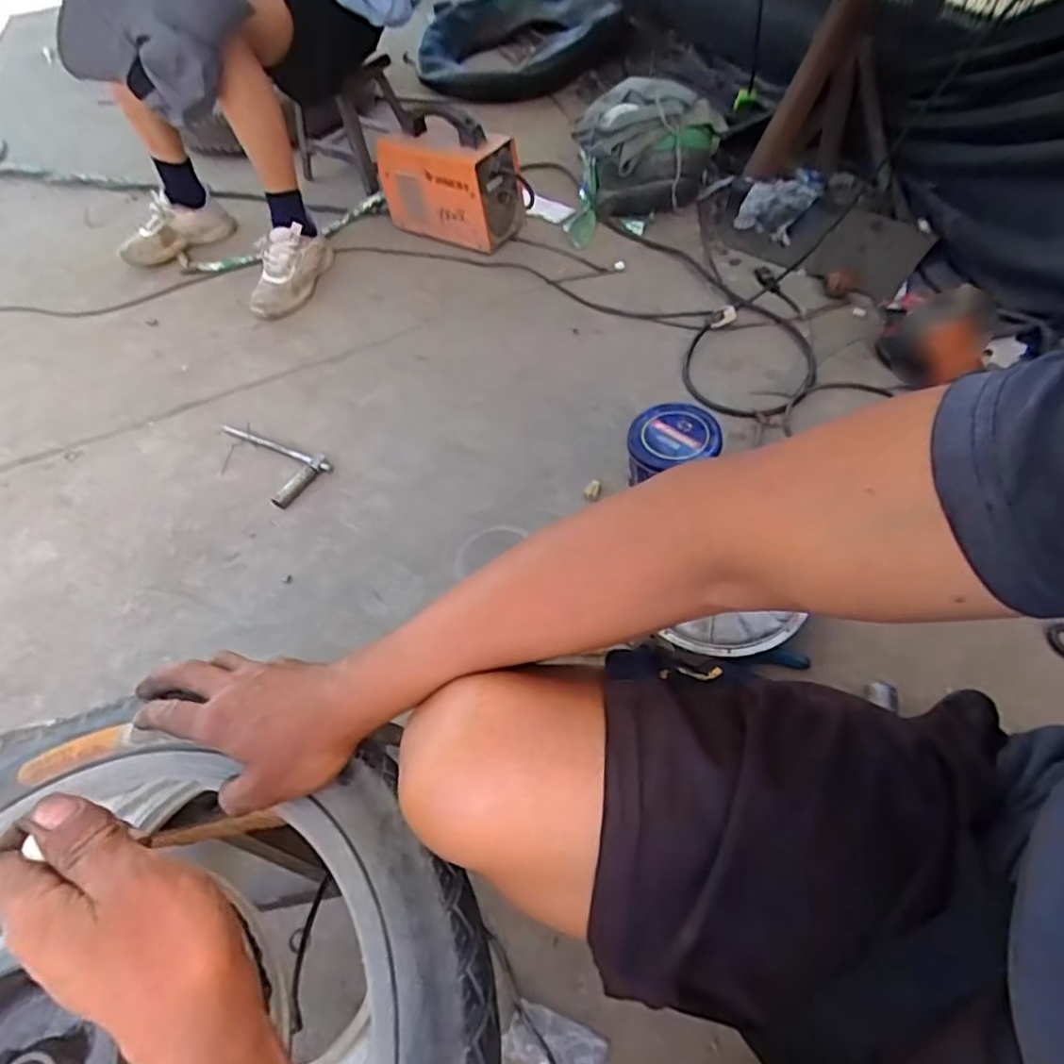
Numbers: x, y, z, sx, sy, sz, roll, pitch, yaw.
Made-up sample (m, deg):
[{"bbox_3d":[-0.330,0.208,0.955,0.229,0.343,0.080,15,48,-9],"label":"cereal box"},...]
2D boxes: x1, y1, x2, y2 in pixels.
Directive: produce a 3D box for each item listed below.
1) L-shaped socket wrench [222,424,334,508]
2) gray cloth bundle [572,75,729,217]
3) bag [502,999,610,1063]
[{"bbox_3d":[-0.412,-0.126,1.028,0.204,0.018,0.101,36,66,29],"label":"L-shaped socket wrench"},{"bbox_3d":[0.174,-0.568,0.998,0.215,0.226,0.122,1,54,8],"label":"gray cloth bundle"},{"bbox_3d":[0.020,0.448,0.570,0.085,0.007,0.046,16,57,18],"label":"bag"}]

